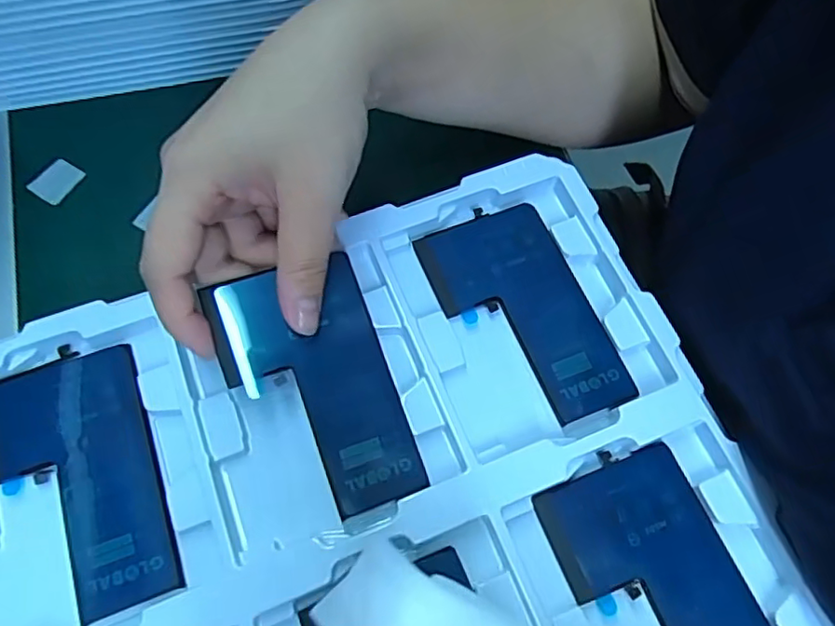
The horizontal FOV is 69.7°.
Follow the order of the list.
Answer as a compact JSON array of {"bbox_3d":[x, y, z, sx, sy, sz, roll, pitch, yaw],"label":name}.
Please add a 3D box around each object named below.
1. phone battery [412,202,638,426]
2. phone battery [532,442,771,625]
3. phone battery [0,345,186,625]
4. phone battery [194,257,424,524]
[{"bbox_3d":[0.049,0.000,0.282,0.064,0.004,0.109,-23,69,-8],"label":"phone battery"},{"bbox_3d":[0.097,0.111,0.236,0.064,0.007,0.107,-20,69,-7],"label":"phone battery"},{"bbox_3d":[-0.142,0.069,0.249,0.064,0.004,0.109,-20,69,-7],"label":"phone battery"},{"bbox_3d":[-0.042,0.032,0.251,0.064,0.007,0.105,-19,82,-16],"label":"phone battery"}]

